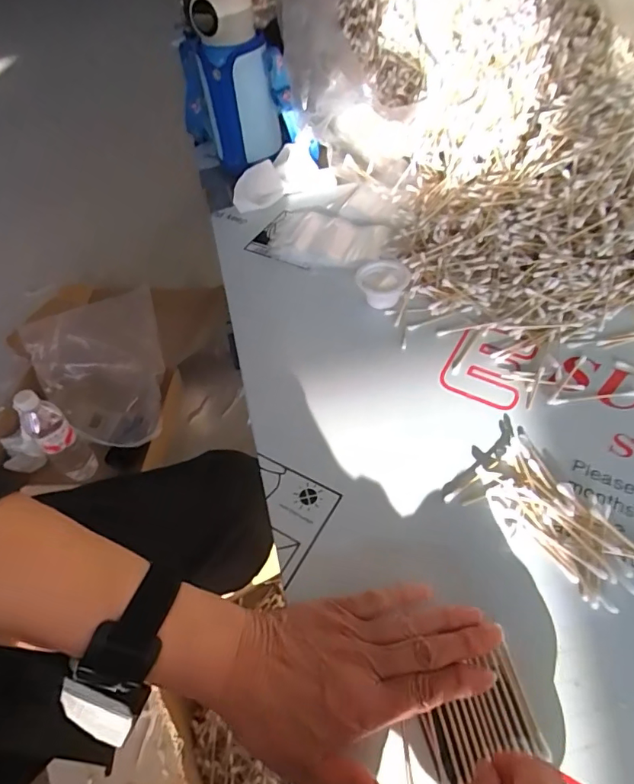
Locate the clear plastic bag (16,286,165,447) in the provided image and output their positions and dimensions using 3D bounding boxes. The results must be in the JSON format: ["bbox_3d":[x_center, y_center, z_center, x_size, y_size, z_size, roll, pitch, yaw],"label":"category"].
[{"bbox_3d":[-0.407,-0.029,0.988,0.271,0.107,0.370,-28,55,-16],"label":"clear plastic bag"}]

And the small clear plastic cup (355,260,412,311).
[{"bbox_3d":[0.068,-0.114,0.515,0.054,0.024,0.054,-3,52,3],"label":"small clear plastic cup"}]

